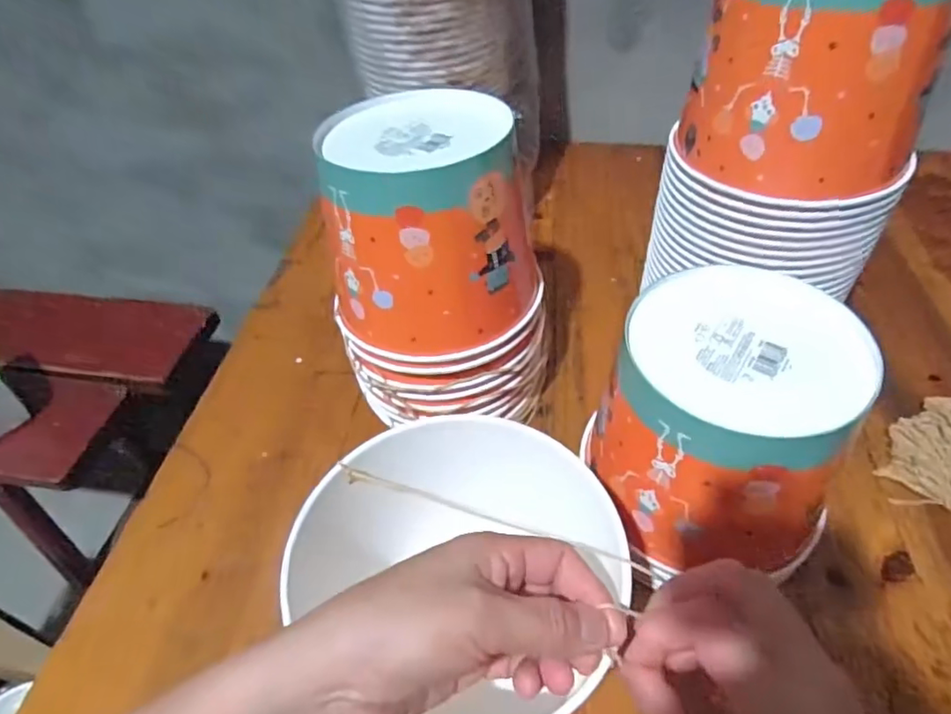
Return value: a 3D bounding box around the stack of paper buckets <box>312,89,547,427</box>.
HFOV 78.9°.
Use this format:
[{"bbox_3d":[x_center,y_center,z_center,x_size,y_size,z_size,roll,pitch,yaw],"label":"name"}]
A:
[{"bbox_3d":[-0.024,-0.059,0.455,0.150,0.228,0.154,-1,47,3],"label":"stack of paper buckets"}]

